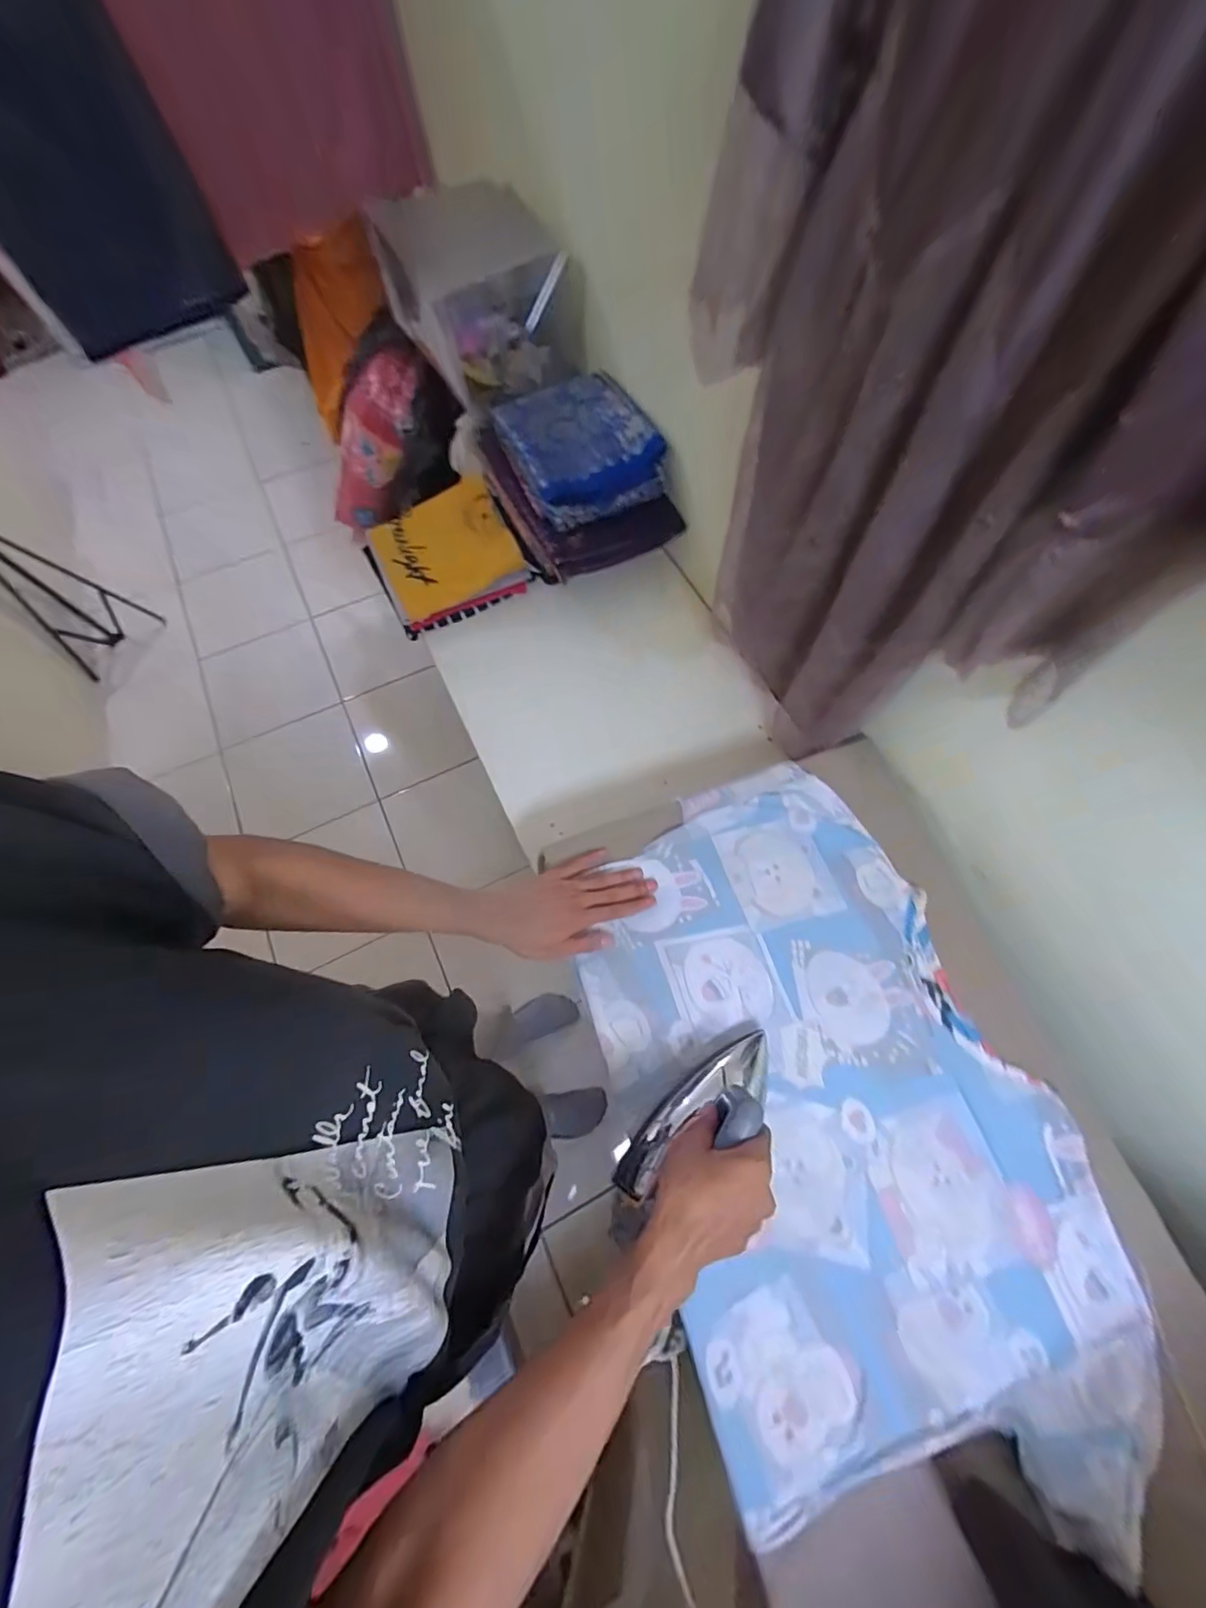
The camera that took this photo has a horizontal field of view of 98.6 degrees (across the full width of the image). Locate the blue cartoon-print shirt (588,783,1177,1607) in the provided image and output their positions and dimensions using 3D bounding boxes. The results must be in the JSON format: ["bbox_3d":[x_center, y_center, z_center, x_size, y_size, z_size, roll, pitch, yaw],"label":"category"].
[{"bbox_3d":[0.233,0.293,0.553,0.416,0.029,0.675,-17,68,-6],"label":"blue cartoon-print shirt"}]

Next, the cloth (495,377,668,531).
[{"bbox_3d":[-0.045,-0.619,0.891,0.218,0.073,0.294,-22,69,-8],"label":"cloth"}]

